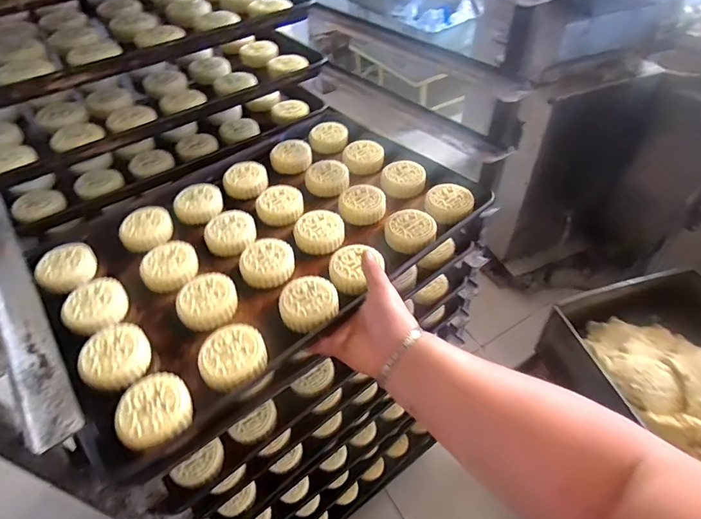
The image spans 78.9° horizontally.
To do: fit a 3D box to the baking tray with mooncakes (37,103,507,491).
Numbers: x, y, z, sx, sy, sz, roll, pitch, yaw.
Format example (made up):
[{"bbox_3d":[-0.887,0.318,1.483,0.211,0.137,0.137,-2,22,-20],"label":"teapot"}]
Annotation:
[{"bbox_3d":[-0.131,-0.027,0.630,0.566,0.066,0.400,-34,53,-26],"label":"baking tray with mooncakes"}]

